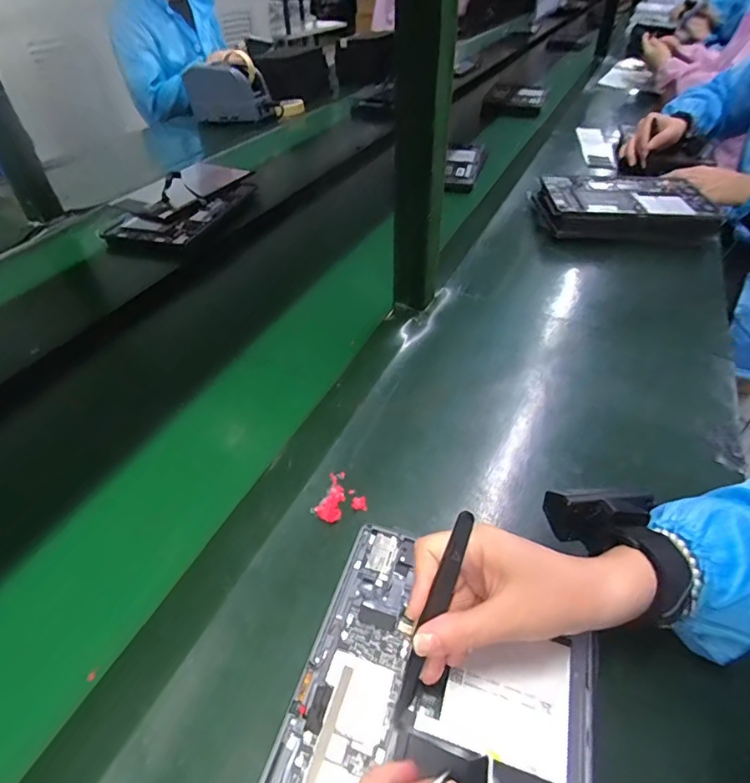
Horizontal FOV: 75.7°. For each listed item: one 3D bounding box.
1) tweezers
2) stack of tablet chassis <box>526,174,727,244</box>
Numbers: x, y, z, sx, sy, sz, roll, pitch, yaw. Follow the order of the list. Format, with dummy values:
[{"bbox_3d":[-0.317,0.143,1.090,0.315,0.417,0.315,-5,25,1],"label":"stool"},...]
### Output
[{"bbox_3d":[0.033,0.131,0.279,0.010,0.125,0.020,19,6,18],"label":"tweezers"},{"bbox_3d":[0.411,-0.311,0.817,0.265,0.047,0.220,-1,42,1],"label":"stack of tablet chassis"}]

